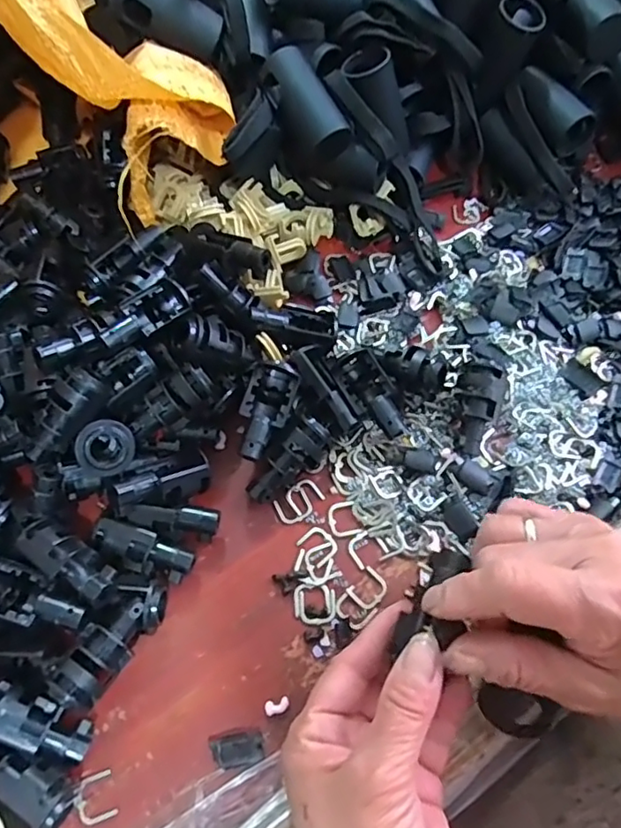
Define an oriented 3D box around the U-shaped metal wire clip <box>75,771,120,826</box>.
[{"bbox_3d":[-0.097,0.175,0.261,0.016,0.004,0.019,-16,68,-8],"label":"U-shaped metal wire clip"}]

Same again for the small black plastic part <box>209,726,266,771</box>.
[{"bbox_3d":[-0.034,0.157,0.269,0.024,0.004,0.015,-11,67,-5],"label":"small black plastic part"}]

